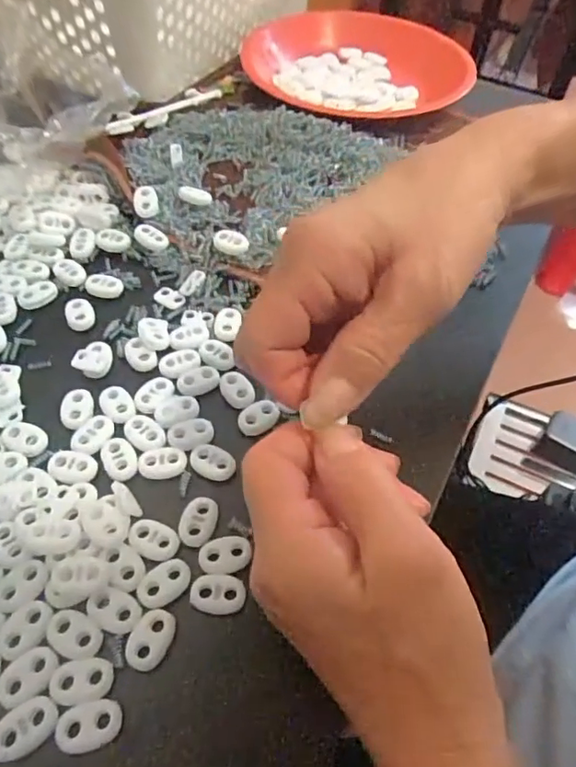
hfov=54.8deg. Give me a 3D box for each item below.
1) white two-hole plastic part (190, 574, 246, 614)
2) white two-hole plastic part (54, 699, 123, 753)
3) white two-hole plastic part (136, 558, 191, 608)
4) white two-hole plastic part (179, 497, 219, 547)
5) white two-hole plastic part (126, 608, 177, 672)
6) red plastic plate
[{"bbox_3d":[-0.029,0.086,0.228,0.022,0.004,0.015,2,52,-1],"label":"white two-hole plastic part"},{"bbox_3d":[-0.071,0.123,0.199,0.022,0.004,0.015,-10,53,-10],"label":"white two-hole plastic part"},{"bbox_3d":[-0.051,0.082,0.229,0.022,0.004,0.016,-23,57,-19],"label":"white two-hole plastic part"},{"bbox_3d":[-0.040,0.060,0.246,0.015,0.004,0.023,15,53,9],"label":"white two-hole plastic part"},{"bbox_3d":[-0.054,0.099,0.216,0.015,0.004,0.022,18,54,12],"label":"white two-hole plastic part"},{"bbox_3d":[0.057,-0.281,0.479,0.184,0.026,0.182,1,53,-2],"label":"red plastic plate"}]

